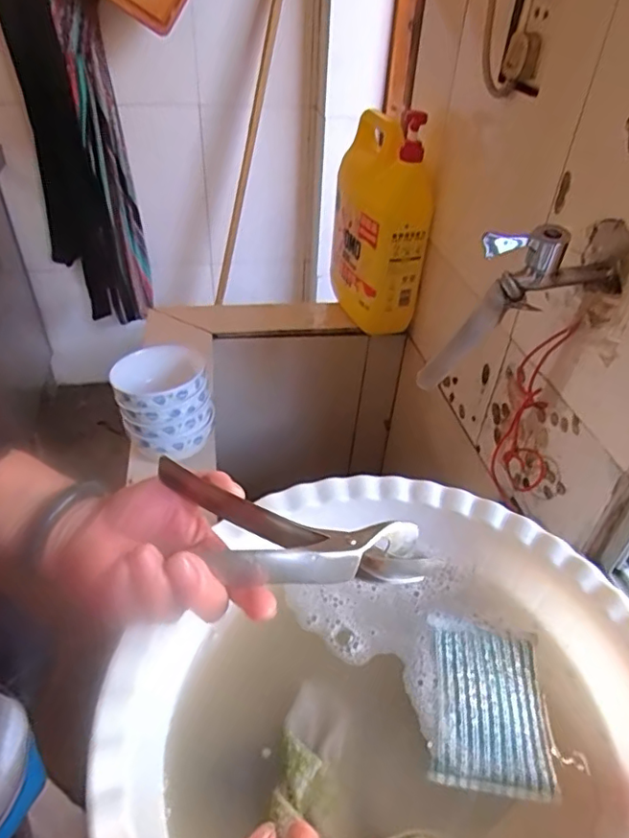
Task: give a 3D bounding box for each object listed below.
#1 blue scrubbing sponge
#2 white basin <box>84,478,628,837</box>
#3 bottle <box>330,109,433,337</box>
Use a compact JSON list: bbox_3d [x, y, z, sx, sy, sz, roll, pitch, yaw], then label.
[{"bbox_3d":[0.132,0.210,0.420,0.083,0.015,0.120,8,40,6],"label":"blue scrubbing sponge"},{"bbox_3d":[0.070,0.227,0.392,0.331,0.120,0.360,2,40,-2],"label":"white basin"},{"bbox_3d":[0.101,-0.307,0.882,0.094,0.304,0.159,-10,42,-16],"label":"bottle"}]

